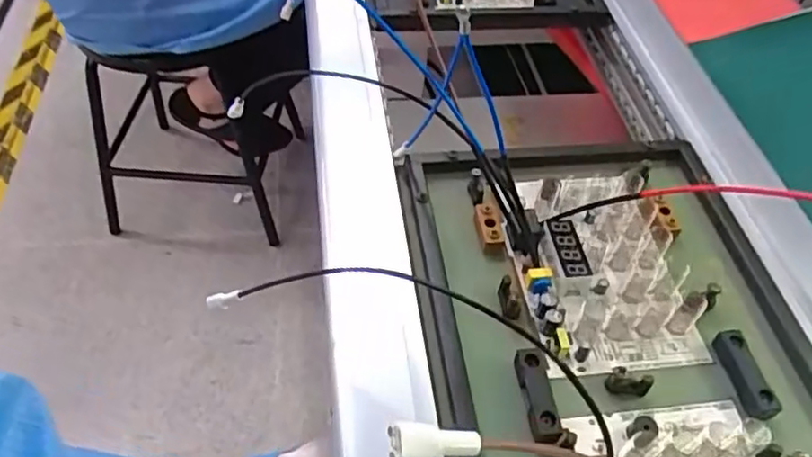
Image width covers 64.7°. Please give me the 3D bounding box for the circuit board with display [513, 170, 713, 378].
[{"bbox_3d":[0.112,0.018,0.370,0.088,0.027,0.137,1,49,-6],"label":"circuit board with display"}]

